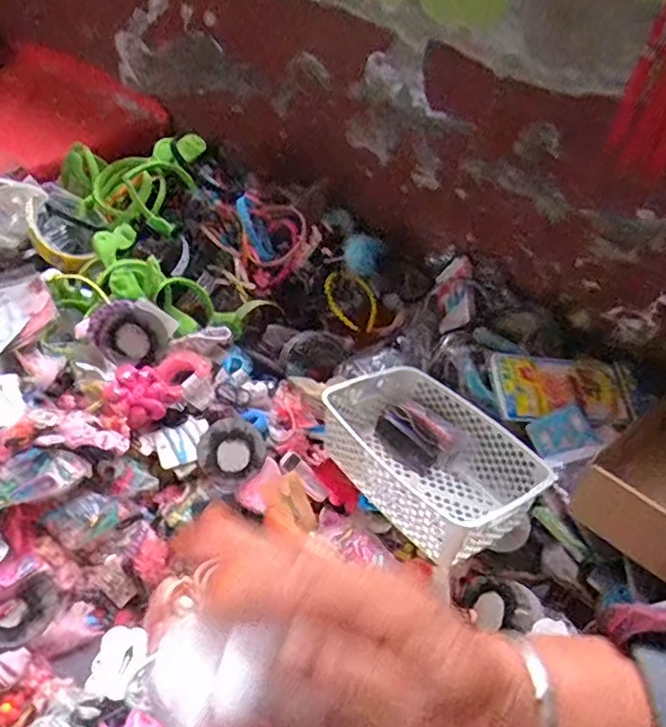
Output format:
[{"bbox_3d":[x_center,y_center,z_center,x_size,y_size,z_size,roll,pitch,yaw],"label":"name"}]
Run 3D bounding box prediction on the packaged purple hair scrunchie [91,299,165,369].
[{"bbox_3d":[-0.293,-0.043,0.875,0.102,0.019,0.086,30,83,-20],"label":"packaged purple hair scrunchie"}]

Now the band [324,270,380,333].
[{"bbox_3d":[0.040,-0.123,1.195,0.134,0.015,0.103,47,62,-13],"label":"band"}]

